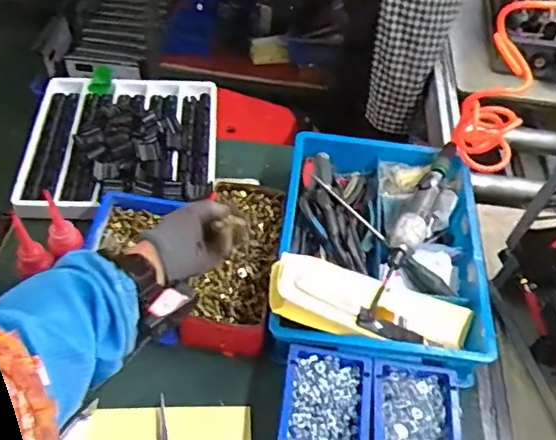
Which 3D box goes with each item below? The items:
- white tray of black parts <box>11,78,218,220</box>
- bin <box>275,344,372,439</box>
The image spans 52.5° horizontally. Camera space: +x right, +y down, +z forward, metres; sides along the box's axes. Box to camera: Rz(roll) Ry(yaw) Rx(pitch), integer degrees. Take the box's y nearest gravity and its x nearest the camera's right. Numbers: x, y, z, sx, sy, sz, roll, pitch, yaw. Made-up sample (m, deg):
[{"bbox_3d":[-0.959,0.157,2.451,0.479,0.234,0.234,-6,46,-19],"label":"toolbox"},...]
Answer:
[{"bbox_3d":[-0.257,-0.130,0.929,0.307,0.053,0.309,1,51,-5],"label":"white tray of black parts"},{"bbox_3d":[0.050,0.242,0.659,0.106,0.066,0.160,7,50,1],"label":"bin"}]

